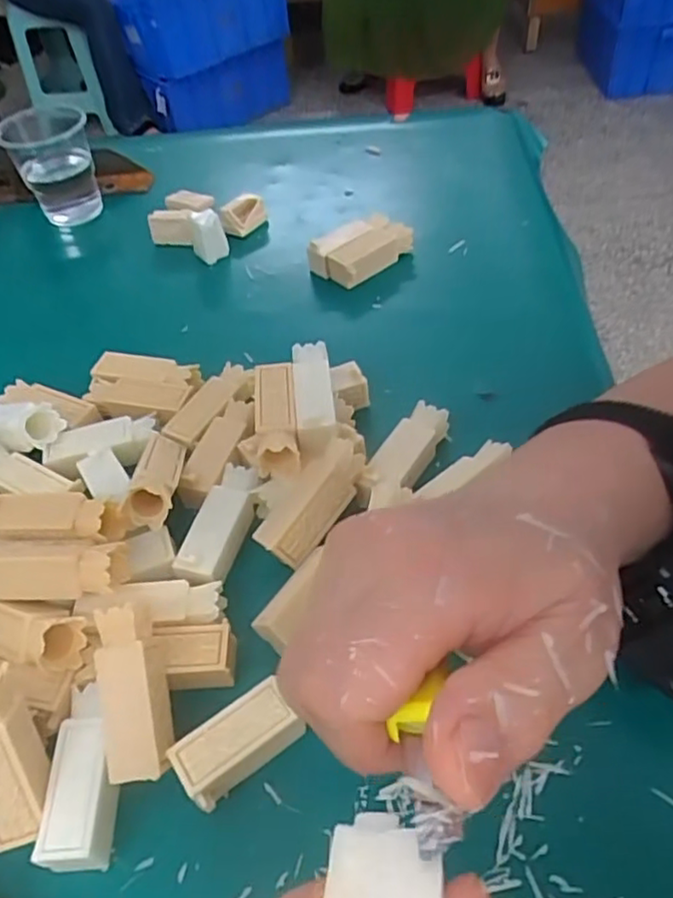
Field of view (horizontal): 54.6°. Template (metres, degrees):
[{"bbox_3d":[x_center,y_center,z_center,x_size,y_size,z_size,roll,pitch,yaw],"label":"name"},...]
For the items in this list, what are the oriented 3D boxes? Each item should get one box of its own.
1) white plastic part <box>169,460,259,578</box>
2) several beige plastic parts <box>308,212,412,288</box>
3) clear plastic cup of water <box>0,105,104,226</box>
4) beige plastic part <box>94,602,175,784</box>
[{"bbox_3d":[-0.054,0.036,0.310,0.021,0.020,0.061,9,51,14],"label":"white plastic part"},{"bbox_3d":[0.017,-0.140,0.457,0.063,0.024,0.039,-39,56,-24],"label":"several beige plastic parts"},{"bbox_3d":[-0.226,-0.233,0.527,0.059,0.077,0.061,-18,50,-9],"label":"clear plastic cup of water"},{"bbox_3d":[-0.077,0.091,0.248,0.022,0.020,0.060,-11,78,-3],"label":"beige plastic part"}]

